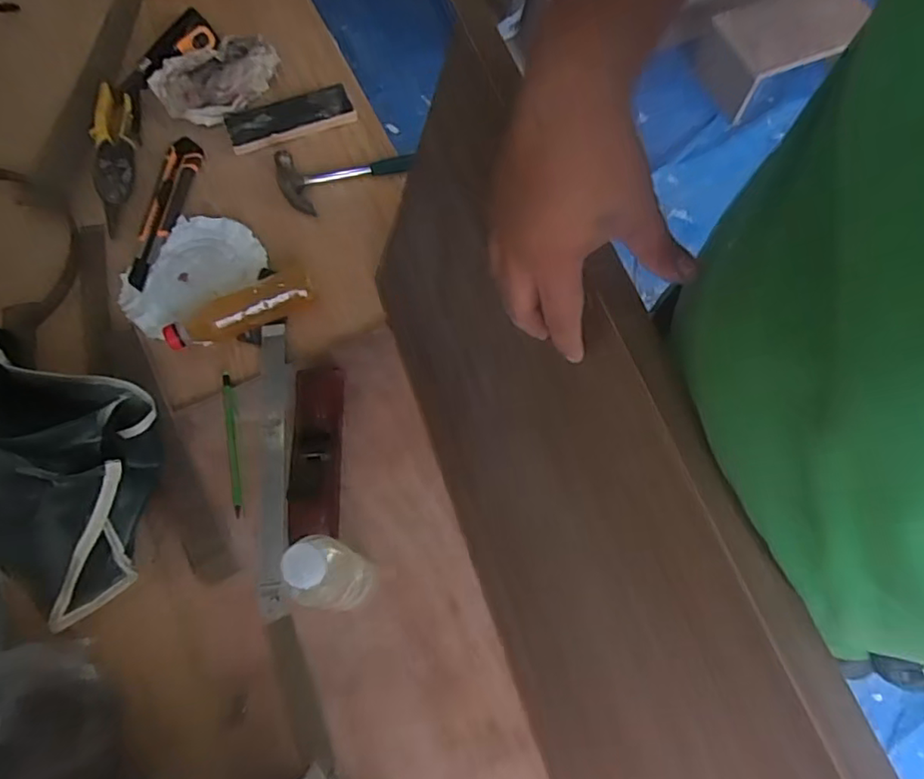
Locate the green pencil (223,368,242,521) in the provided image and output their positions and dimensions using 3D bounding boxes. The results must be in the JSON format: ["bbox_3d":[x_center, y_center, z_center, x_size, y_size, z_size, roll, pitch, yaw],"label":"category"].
[{"bbox_3d":[-0.257,0.057,0.674,0.010,0.008,0.166,-11,68,-7],"label":"green pencil"}]

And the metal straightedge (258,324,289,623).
[{"bbox_3d":[-0.208,0.077,0.672,0.033,0.010,0.329,-6,68,-3],"label":"metal straightedge"}]

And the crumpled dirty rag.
[{"bbox_3d":[-0.346,-0.449,0.866,0.106,0.038,0.170,40,74,14],"label":"crumpled dirty rag"}]

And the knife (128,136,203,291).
[{"bbox_3d":[-0.393,-0.236,0.793,0.047,0.020,0.226,11,69,4],"label":"knife"}]

